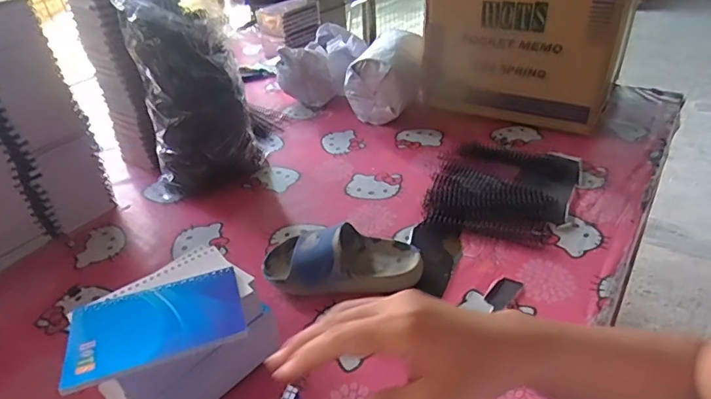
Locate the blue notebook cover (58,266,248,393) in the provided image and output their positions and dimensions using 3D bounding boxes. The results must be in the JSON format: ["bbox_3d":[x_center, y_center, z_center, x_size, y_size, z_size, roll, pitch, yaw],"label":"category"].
[{"bbox_3d":[-0.156,0.096,0.388,0.129,0.007,0.080,-14,36,-15],"label":"blue notebook cover"}]

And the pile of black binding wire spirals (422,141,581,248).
[{"bbox_3d":[0.195,-0.022,0.700,0.186,0.017,0.223,17,39,29],"label":"pile of black binding wire spirals"}]

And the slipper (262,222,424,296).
[{"bbox_3d":[-0.015,0.064,0.565,0.176,0.058,0.079,-2,34,4],"label":"slipper"}]

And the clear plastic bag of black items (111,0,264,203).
[{"bbox_3d":[-0.234,-0.144,0.696,0.163,0.284,0.101,-13,35,-13],"label":"clear plastic bag of black items"}]

